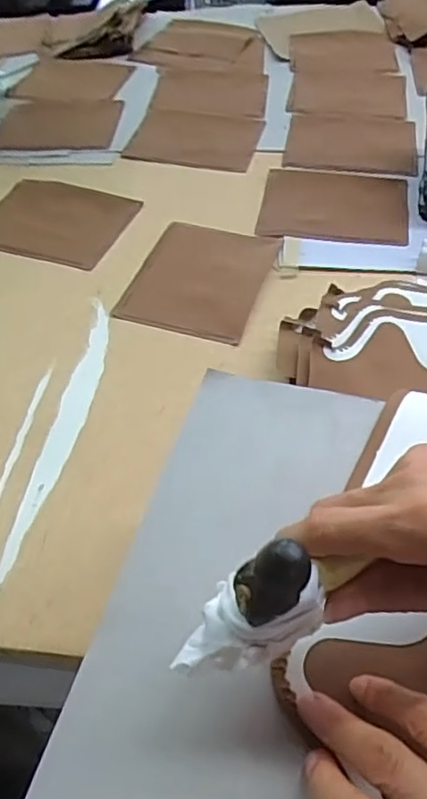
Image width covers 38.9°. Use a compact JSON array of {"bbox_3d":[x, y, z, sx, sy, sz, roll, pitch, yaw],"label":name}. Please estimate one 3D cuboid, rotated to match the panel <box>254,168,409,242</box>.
[{"bbox_3d":[0.153,-0.248,0.765,0.178,0.012,0.154,8,52,8],"label":"panel"}]

